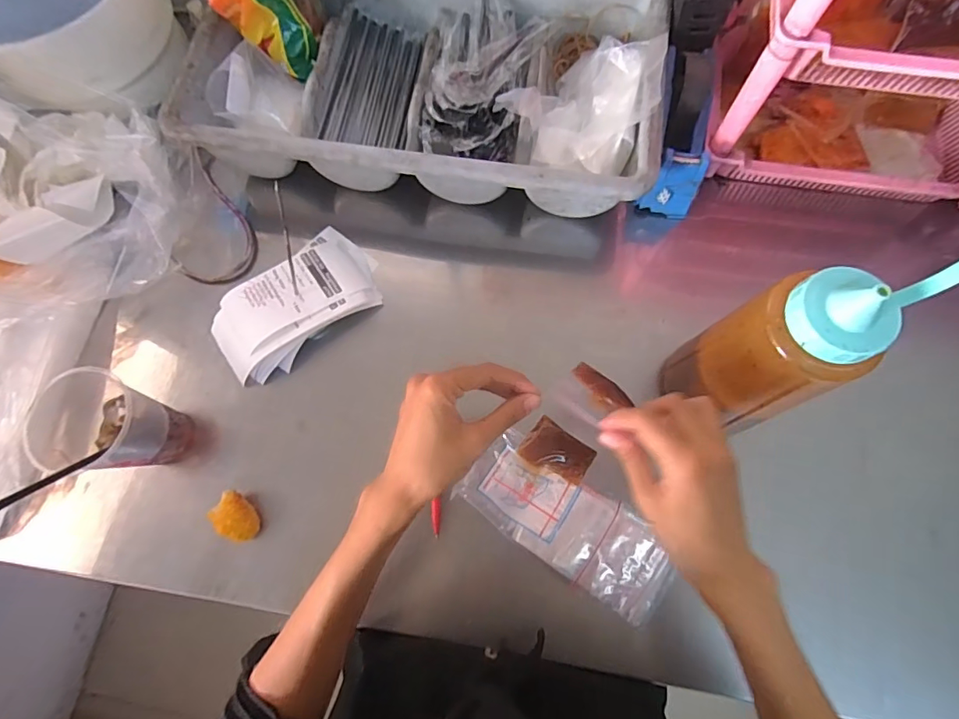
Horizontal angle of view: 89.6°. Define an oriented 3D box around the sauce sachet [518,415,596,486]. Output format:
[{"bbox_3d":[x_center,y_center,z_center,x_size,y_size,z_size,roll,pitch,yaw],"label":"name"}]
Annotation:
[{"bbox_3d":[0.075,0.092,0.471,0.064,0.015,0.050,36,78,11],"label":"sauce sachet"}]

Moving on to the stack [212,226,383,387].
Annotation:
[{"bbox_3d":[-0.193,-0.059,0.511,0.182,0.038,0.108,-41,77,-10],"label":"stack"}]

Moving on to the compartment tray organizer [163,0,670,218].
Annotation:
[{"bbox_3d":[-0.056,-0.308,0.521,0.486,0.099,0.275,8,74,4],"label":"compartment tray organizer"}]

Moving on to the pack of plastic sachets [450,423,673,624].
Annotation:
[{"bbox_3d":[0.082,0.150,0.445,0.195,0.018,0.080,33,77,10],"label":"pack of plastic sachets"}]

